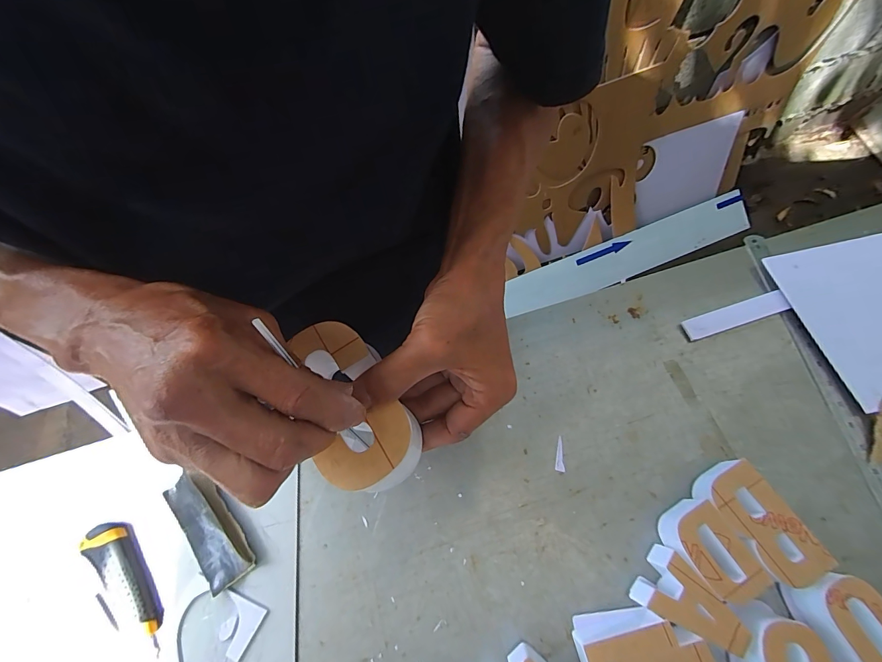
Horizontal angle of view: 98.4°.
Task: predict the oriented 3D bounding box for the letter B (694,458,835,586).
[{"bbox_3d":[0.317,0.196,0.393,0.058,0.047,0.115,-29,70,-8],"label":"letter B"}]

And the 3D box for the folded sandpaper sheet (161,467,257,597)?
[{"bbox_3d":[-0.261,0.219,0.425,0.054,0.017,0.133,-38,70,-13],"label":"folded sandpaper sheet"}]

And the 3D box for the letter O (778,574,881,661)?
[{"bbox_3d":[0.381,0.275,0.357,0.065,0.048,0.095,-27,68,-9],"label":"letter O"}]

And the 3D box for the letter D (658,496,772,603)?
[{"bbox_3d":[0.265,0.224,0.386,0.059,0.045,0.080,-28,68,-9],"label":"letter D"}]

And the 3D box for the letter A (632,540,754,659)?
[{"bbox_3d":[0.242,0.262,0.370,0.084,0.045,0.059,31,72,15],"label":"letter A"}]

